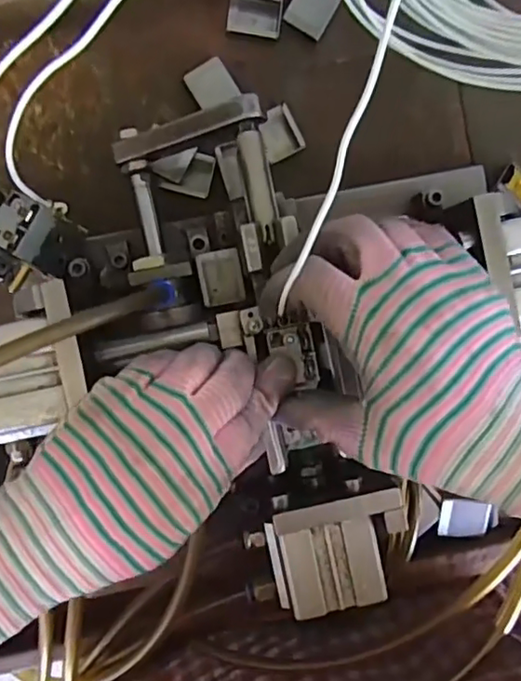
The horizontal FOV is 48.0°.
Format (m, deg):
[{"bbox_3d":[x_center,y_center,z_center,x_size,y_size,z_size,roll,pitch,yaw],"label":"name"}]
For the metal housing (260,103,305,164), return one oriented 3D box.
[{"bbox_3d":[0.012,-0.129,0.365,0.024,0.004,0.031,-25,93,-3],"label":"metal housing"}]

